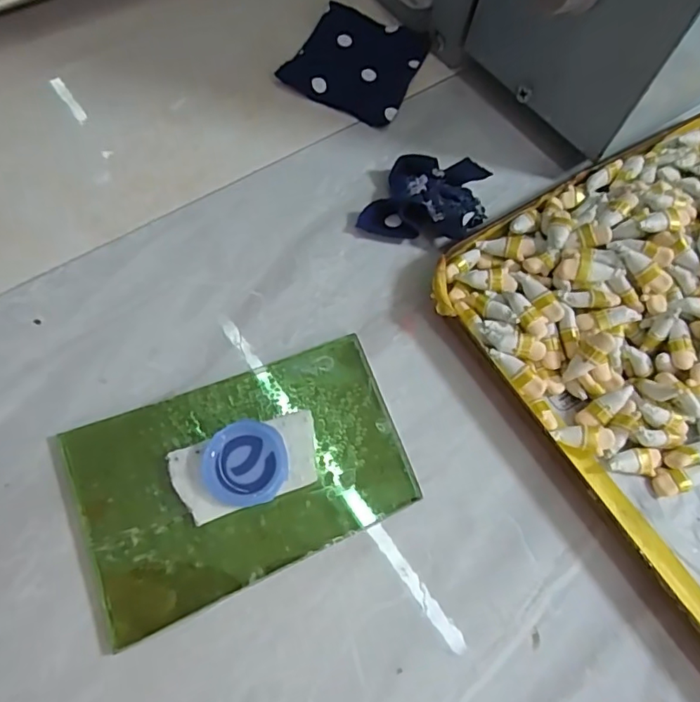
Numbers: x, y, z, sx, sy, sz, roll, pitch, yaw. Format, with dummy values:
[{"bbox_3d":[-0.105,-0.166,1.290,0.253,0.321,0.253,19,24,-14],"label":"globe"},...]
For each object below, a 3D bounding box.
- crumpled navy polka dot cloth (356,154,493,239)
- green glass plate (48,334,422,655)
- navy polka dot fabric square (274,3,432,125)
[{"bbox_3d":[0.031,-0.064,0.218,0.047,0.015,0.034,11,66,3],"label":"crumpled navy polka dot cloth"},{"bbox_3d":[-0.035,0.039,0.171,0.105,0.009,0.065,-23,69,-12],"label":"green glass plate"},{"bbox_3d":[0.004,-0.143,0.256,0.058,0.004,0.064,24,67,8],"label":"navy polka dot fabric square"}]

